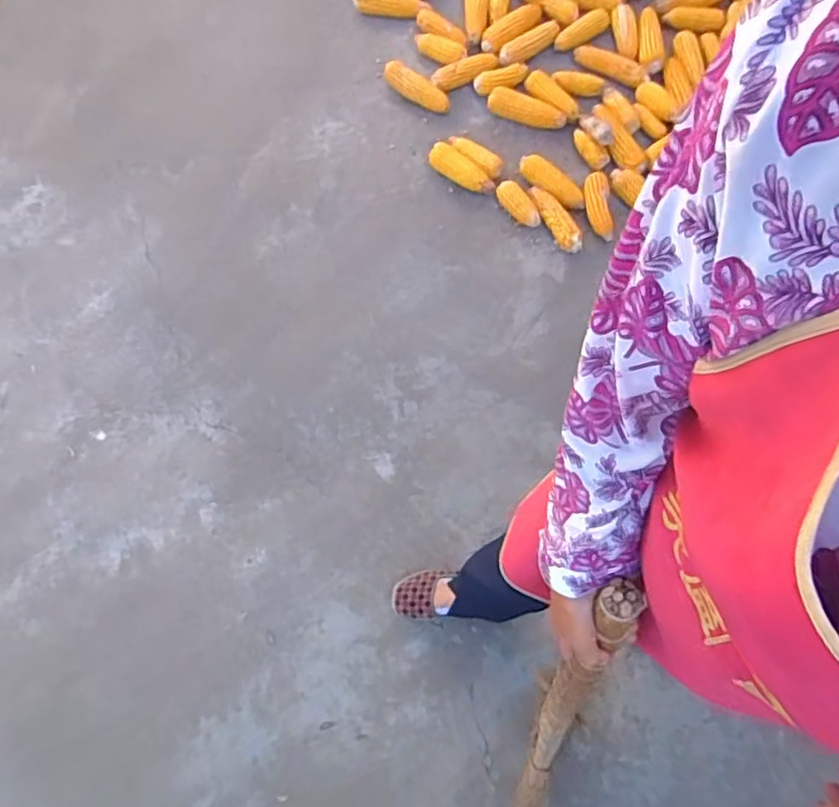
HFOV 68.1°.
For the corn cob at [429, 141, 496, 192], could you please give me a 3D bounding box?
[{"bbox_3d":[0.098,-0.559,1.486,0.179,0.042,0.071,39,76,15],"label":"corn cob"}]

